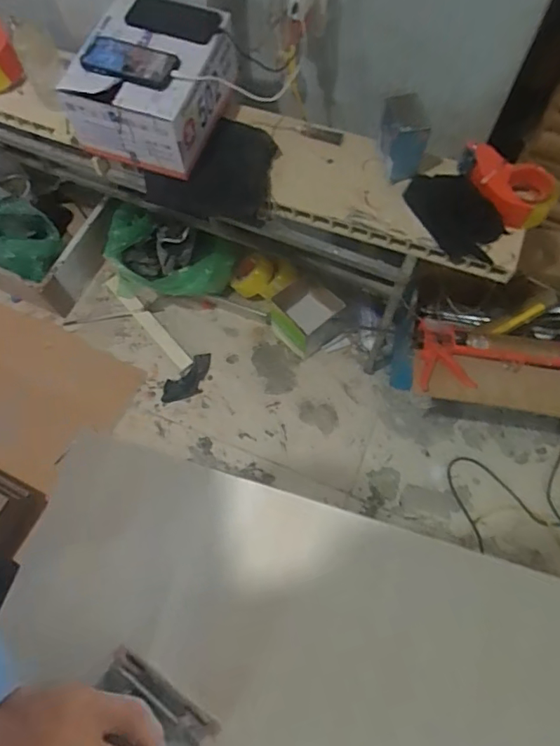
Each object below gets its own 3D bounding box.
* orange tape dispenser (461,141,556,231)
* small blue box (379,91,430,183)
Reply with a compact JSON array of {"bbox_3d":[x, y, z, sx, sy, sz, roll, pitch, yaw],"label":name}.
[{"bbox_3d":[0.391,-0.327,0.896,0.174,0.083,0.100,42,54,10],"label":"orange tape dispenser"},{"bbox_3d":[0.214,-0.406,0.902,0.065,0.126,0.080,-6,68,-2],"label":"small blue box"}]

